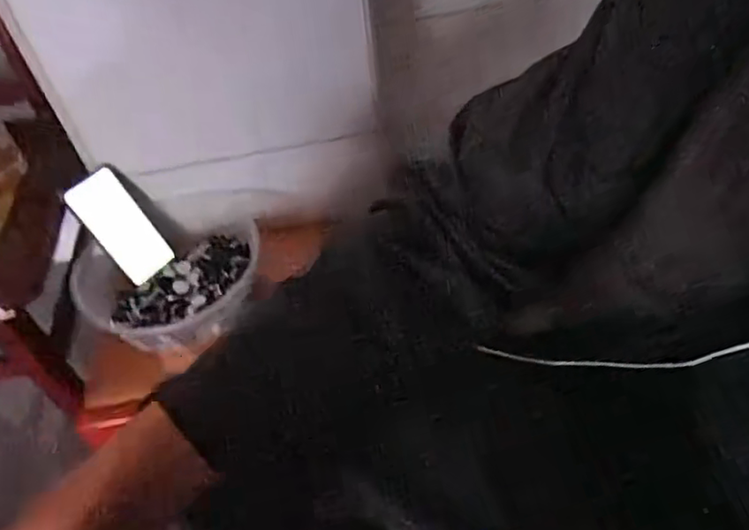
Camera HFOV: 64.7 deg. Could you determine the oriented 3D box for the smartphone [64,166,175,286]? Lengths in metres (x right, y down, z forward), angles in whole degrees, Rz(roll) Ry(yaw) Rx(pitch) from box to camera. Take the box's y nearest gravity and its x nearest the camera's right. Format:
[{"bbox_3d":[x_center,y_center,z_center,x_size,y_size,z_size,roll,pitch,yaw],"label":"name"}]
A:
[{"bbox_3d":[-0.348,-0.052,0.815,0.010,0.160,0.073,10,47,45],"label":"smartphone"}]

